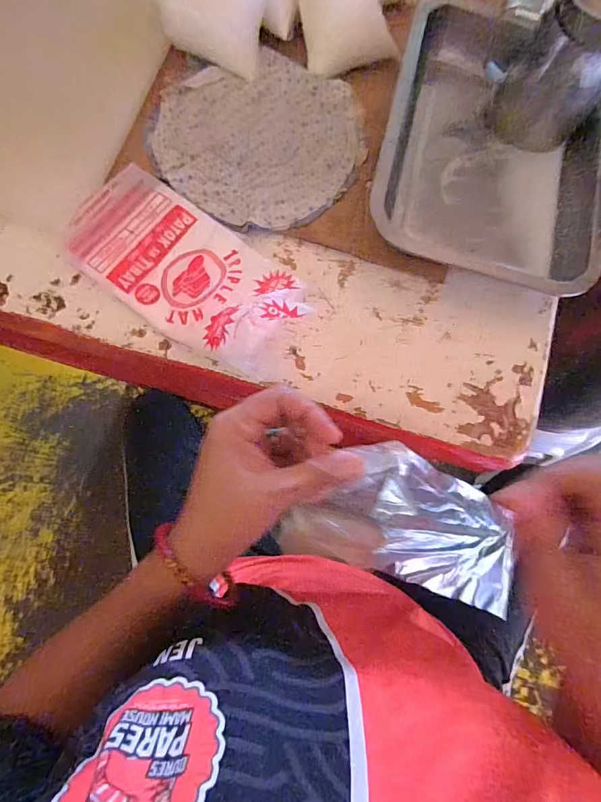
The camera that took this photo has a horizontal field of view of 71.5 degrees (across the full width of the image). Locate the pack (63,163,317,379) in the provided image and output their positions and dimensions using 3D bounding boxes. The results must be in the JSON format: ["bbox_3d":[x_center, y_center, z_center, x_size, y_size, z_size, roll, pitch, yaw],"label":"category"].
[{"bbox_3d":[-0.091,-0.107,0.329,0.199,0.053,0.102,34,78,6],"label":"pack"}]

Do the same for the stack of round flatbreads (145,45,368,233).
[{"bbox_3d":[-0.038,-0.234,0.372,0.177,0.015,0.167,28,78,5],"label":"stack of round flatbreads"}]

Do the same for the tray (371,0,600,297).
[{"bbox_3d":[0.165,-0.212,0.354,0.182,0.057,0.227,14,77,2],"label":"tray"}]

